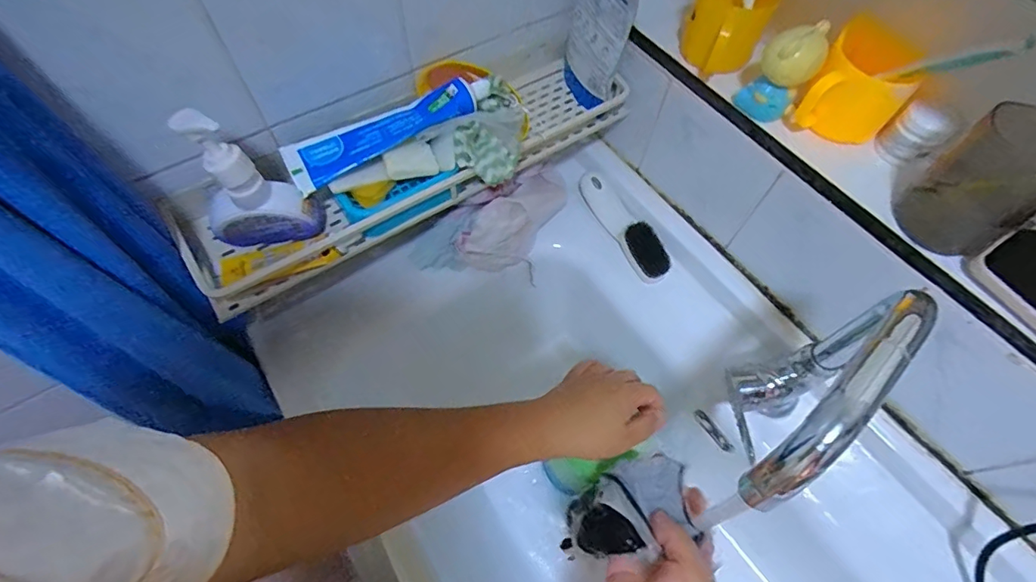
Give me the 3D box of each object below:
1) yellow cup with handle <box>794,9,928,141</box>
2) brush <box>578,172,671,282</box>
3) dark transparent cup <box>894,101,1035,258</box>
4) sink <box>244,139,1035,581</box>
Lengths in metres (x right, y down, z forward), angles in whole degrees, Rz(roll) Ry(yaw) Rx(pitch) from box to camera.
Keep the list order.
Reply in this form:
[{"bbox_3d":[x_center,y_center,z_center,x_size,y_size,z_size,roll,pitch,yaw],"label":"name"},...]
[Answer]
[{"bbox_3d":[0.297,-0.177,0.422,0.073,0.079,0.076,1,62,-1],"label":"yellow cup with handle"},{"bbox_3d":[0.129,-0.083,0.599,0.045,0.027,0.162,-42,73,20],"label":"brush"},{"bbox_3d":[0.358,-0.075,0.355,0.063,0.108,0.084,-25,65,-14],"label":"dark transparent cup"},{"bbox_3d":[0.146,0.240,0.498,0.469,0.176,0.827,-32,67,-17],"label":"sink"}]

